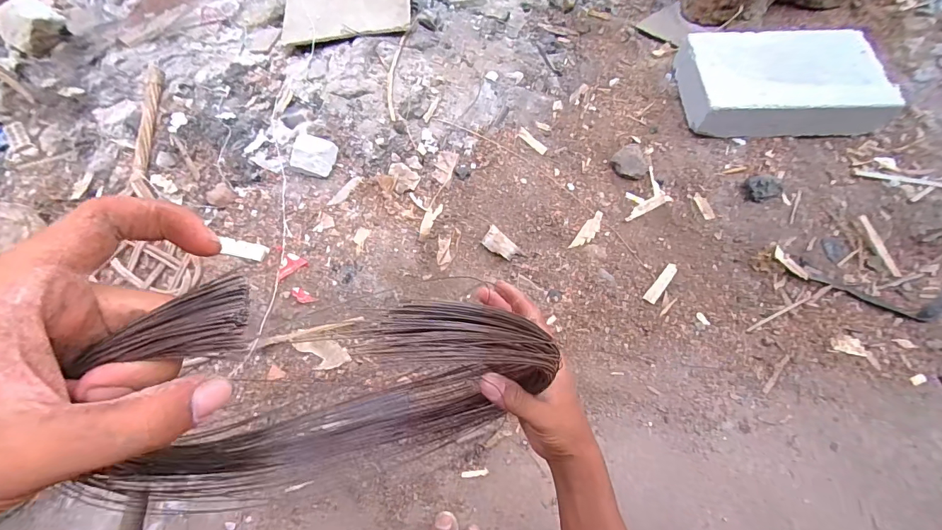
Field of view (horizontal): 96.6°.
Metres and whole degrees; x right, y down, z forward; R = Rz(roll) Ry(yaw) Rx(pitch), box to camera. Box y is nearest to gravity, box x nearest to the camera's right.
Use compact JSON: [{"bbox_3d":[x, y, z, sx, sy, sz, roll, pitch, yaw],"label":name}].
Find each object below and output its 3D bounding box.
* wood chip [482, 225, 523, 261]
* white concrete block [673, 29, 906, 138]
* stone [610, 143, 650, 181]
[{"bbox_3d":[0.051,-0.032,0.709,0.065,0.008,0.039,45,66,-6],"label":"wood chip"},{"bbox_3d":[0.574,-0.338,0.778,0.330,0.086,0.208,2,62,2],"label":"white concrete block"},{"bbox_3d":[0.290,-0.184,0.756,0.059,0.029,0.063,0,62,1],"label":"stone"}]

